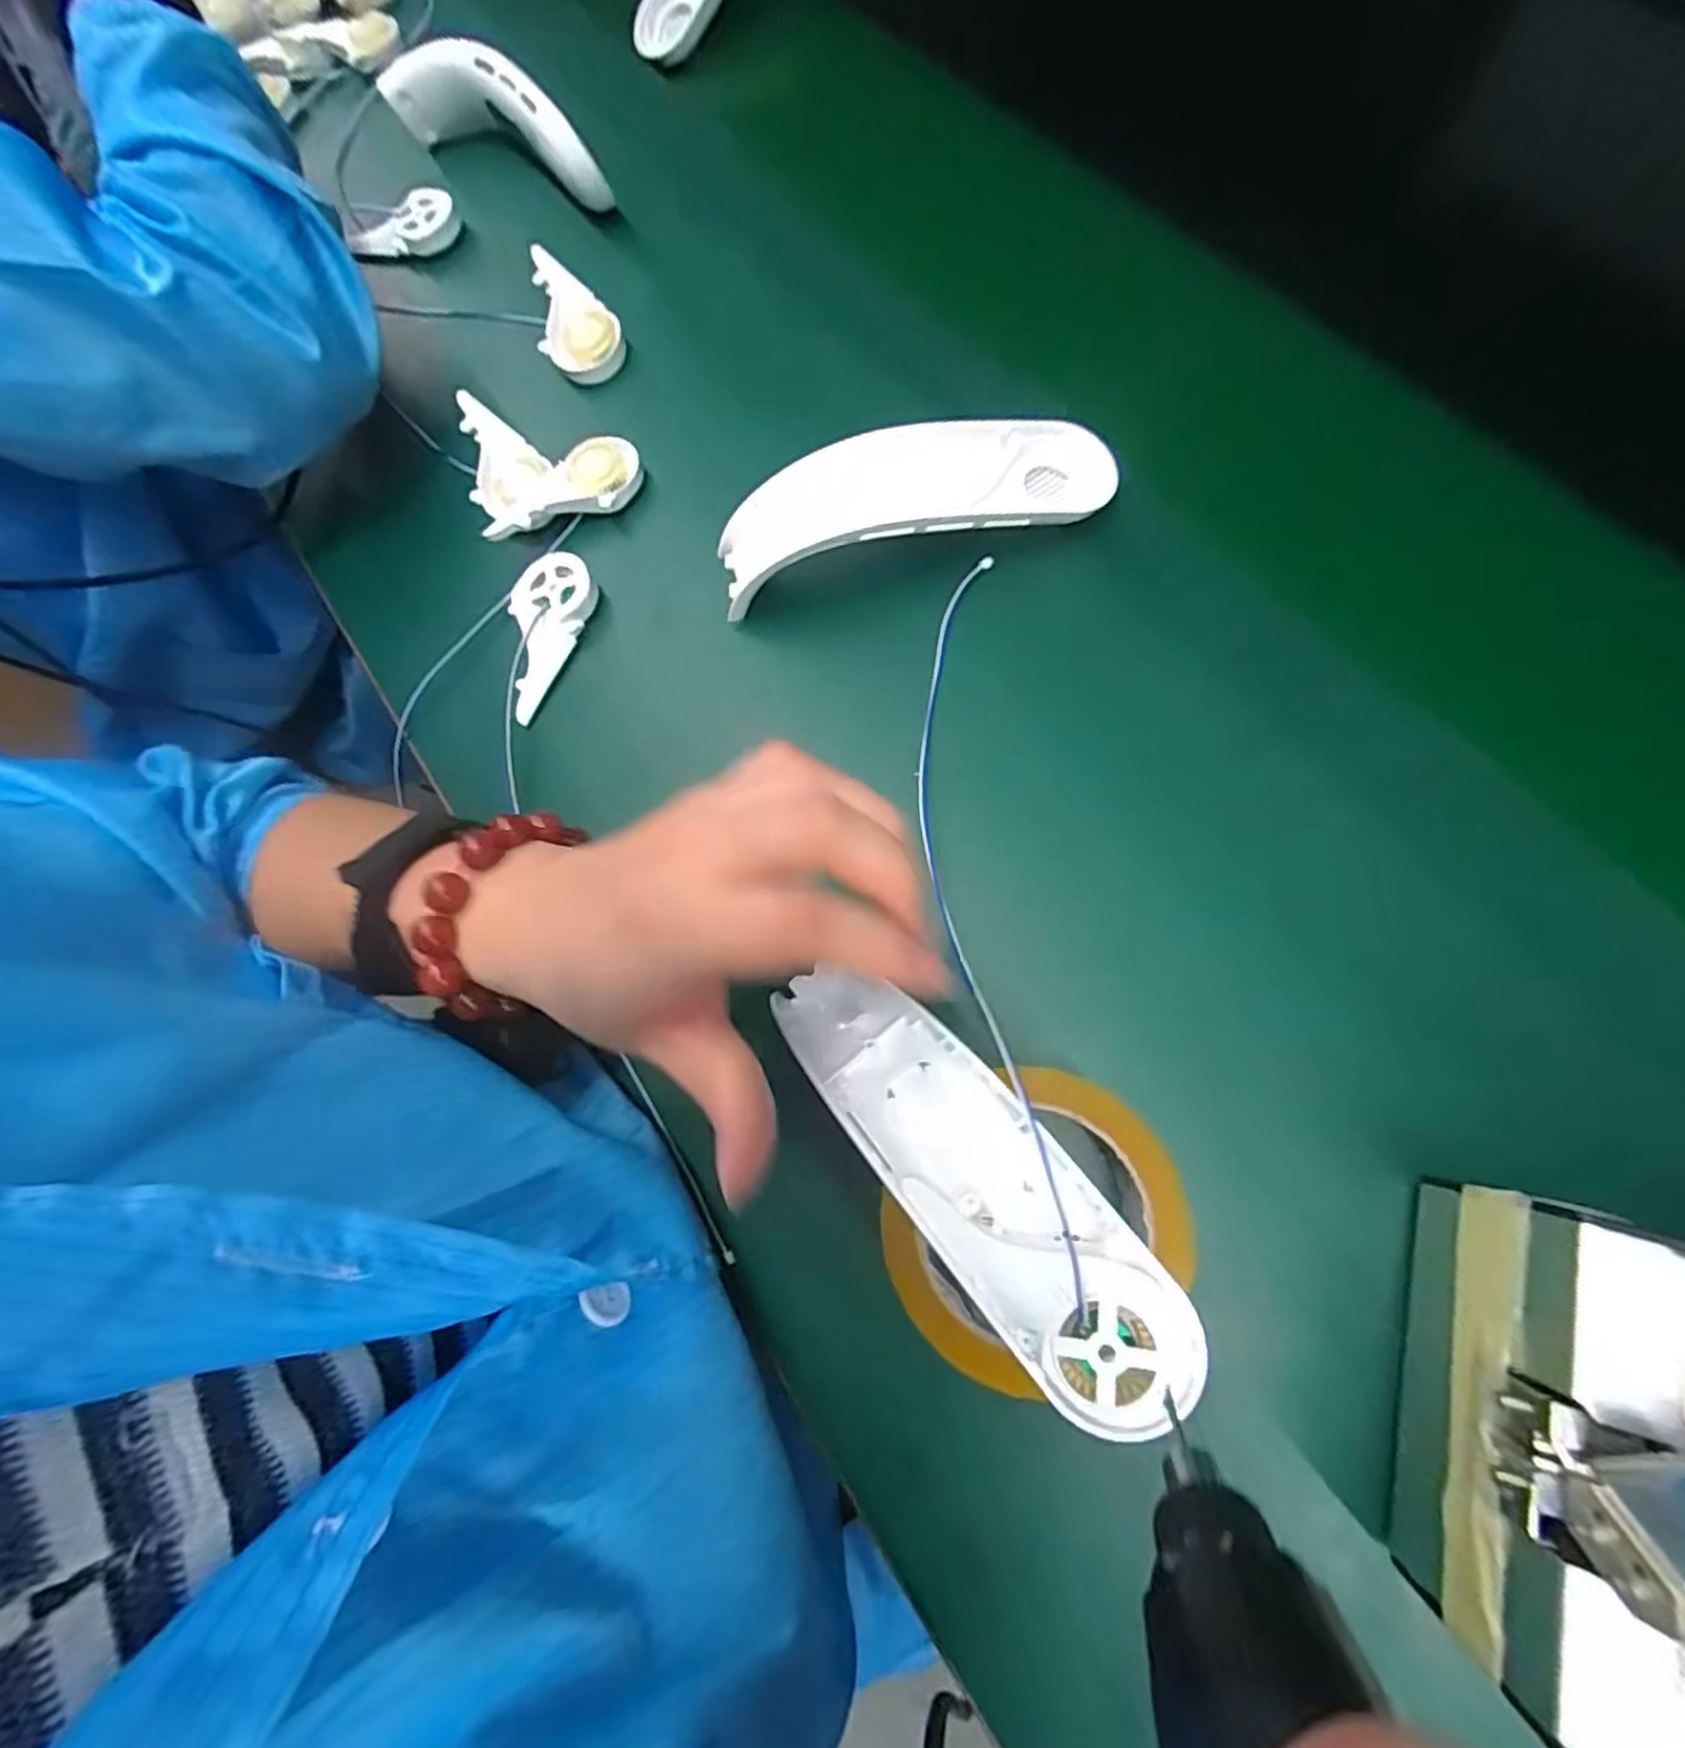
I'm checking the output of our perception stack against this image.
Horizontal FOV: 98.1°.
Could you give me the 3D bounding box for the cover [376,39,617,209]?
[{"bbox_3d":[-0.230,-0.501,0.499,0.211,0.083,0.027,35,84,13],"label":"cover"}]

